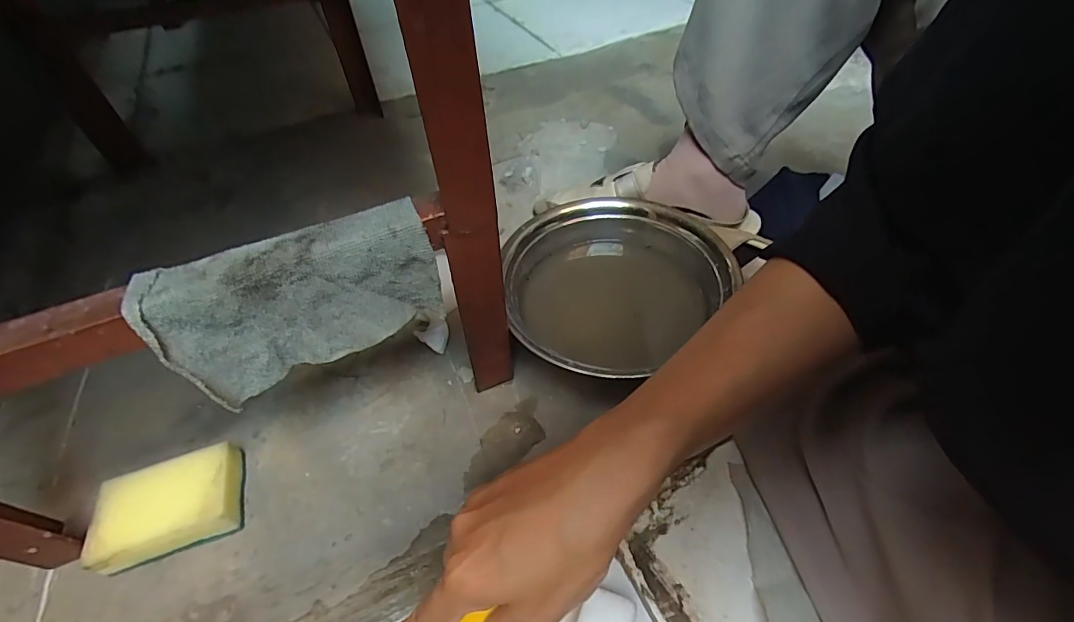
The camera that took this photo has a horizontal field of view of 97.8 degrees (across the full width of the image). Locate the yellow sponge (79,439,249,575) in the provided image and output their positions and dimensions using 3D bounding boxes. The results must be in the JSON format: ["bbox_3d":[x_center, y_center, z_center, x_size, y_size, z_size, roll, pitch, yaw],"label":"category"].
[{"bbox_3d":[-0.303,0.162,0.393,0.105,0.038,0.072,-17,51,-11],"label":"yellow sponge"}]

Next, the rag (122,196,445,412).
[{"bbox_3d":[-0.151,-0.009,0.313,0.166,0.086,0.056,-21,52,-14],"label":"rag"}]

